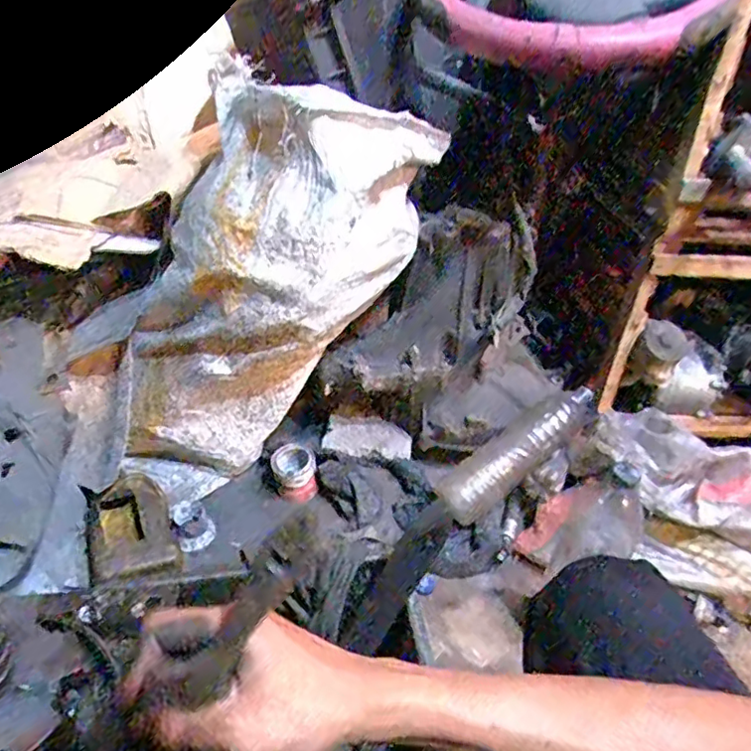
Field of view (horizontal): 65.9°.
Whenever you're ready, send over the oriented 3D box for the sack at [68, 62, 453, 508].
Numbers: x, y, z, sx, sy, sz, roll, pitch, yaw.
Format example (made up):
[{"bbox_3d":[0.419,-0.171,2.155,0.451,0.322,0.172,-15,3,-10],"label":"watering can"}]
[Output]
[{"bbox_3d":[-0.200,-0.121,0.897,0.361,0.682,0.234,29,34,-14],"label":"sack"}]

